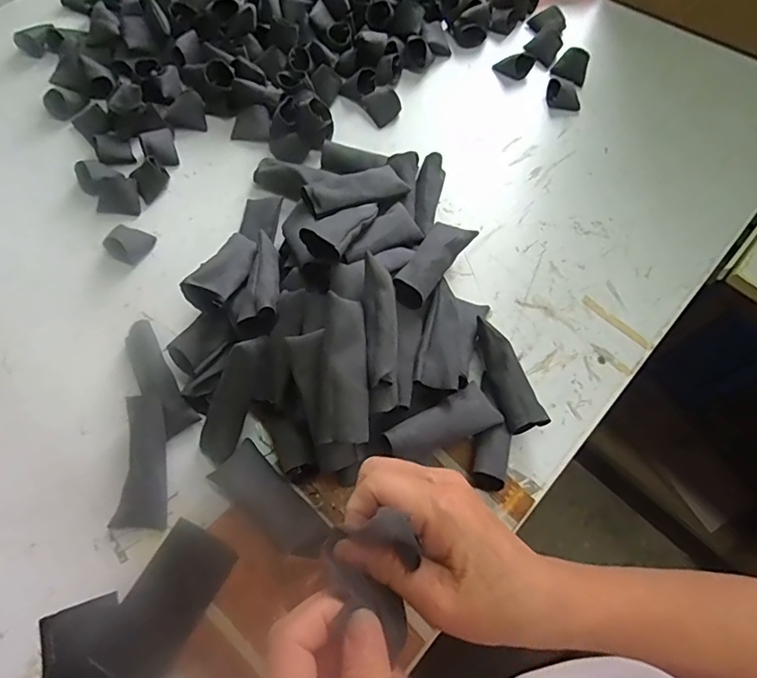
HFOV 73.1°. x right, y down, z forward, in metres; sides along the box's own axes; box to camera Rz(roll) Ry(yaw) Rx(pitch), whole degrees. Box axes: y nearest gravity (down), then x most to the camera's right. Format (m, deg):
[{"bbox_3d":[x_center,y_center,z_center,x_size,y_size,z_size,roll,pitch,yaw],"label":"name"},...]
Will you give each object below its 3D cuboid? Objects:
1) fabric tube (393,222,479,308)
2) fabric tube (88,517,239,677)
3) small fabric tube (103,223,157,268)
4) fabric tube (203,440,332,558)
[{"bbox_3d":[0.048,-0.072,0.456,0.036,0.026,0.107,30,54,11],"label":"fabric tube"},{"bbox_3d":[-0.162,0.200,0.384,0.059,0.007,0.114,29,68,11],"label":"fabric tube"},{"bbox_3d":[-0.246,-0.096,0.505,0.033,0.021,0.040,32,68,12],"label":"small fabric tube"},{"bbox_3d":[-0.084,0.131,0.409,0.104,0.016,0.040,39,70,15],"label":"fabric tube"}]

